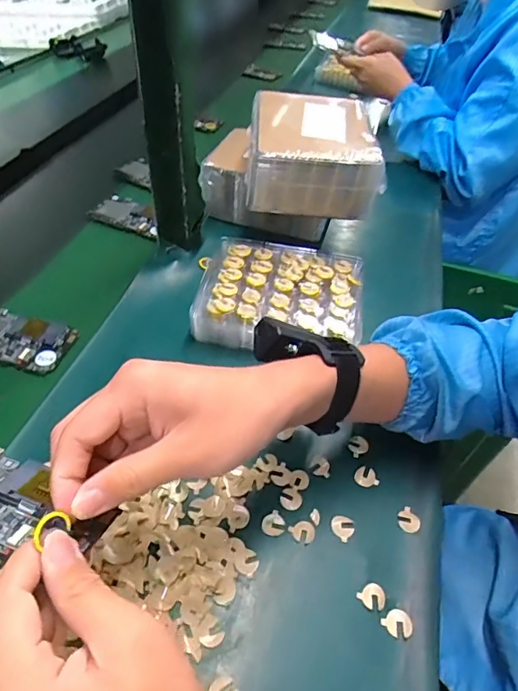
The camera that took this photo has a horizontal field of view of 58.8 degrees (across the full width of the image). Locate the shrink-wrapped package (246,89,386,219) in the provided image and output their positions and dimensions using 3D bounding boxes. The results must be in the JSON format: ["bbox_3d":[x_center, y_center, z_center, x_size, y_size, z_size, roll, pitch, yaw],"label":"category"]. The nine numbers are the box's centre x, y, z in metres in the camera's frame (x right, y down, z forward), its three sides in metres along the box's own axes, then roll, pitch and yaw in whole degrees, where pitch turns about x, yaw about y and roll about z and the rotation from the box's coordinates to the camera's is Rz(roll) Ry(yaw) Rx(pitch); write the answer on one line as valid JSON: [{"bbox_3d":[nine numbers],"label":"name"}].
[{"bbox_3d":[0.067,-0.230,0.553,0.150,0.080,0.169,3,48,3],"label":"shrink-wrapped package"}]

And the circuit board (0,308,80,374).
[{"bbox_3d":[-0.262,-0.009,0.484,0.126,0.012,0.064,13,49,11],"label":"circuit board"}]

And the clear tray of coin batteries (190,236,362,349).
[{"bbox_3d":[0.024,-0.057,0.509,0.171,0.036,0.147,7,48,7],"label":"clear tray of coin batteries"}]

